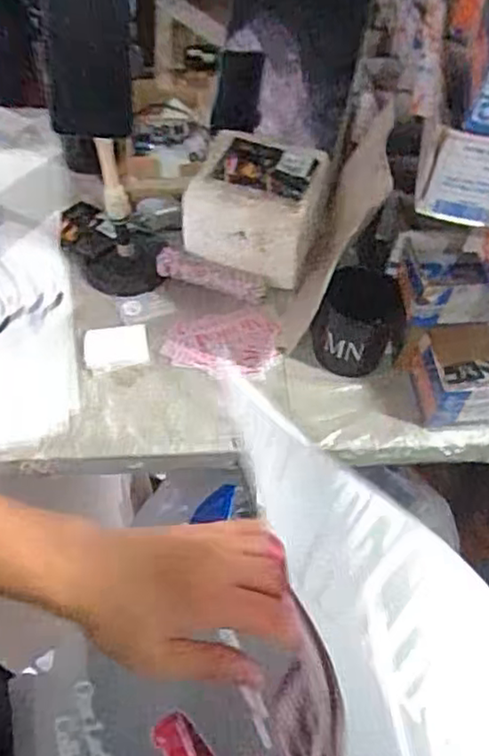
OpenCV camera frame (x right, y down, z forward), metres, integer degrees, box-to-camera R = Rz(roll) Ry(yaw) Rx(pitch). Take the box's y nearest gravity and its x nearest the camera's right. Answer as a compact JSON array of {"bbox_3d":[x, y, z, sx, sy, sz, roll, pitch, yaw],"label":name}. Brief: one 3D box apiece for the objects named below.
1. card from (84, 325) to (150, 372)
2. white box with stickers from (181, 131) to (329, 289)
[{"bbox_3d":[-0.146,-0.036,0.757,0.070,0.006,0.063,-7,56,-7],"label":"card"},{"bbox_3d":[0.017,-0.203,0.796,0.153,0.120,0.132,17,57,9],"label":"white box with stickers"}]

